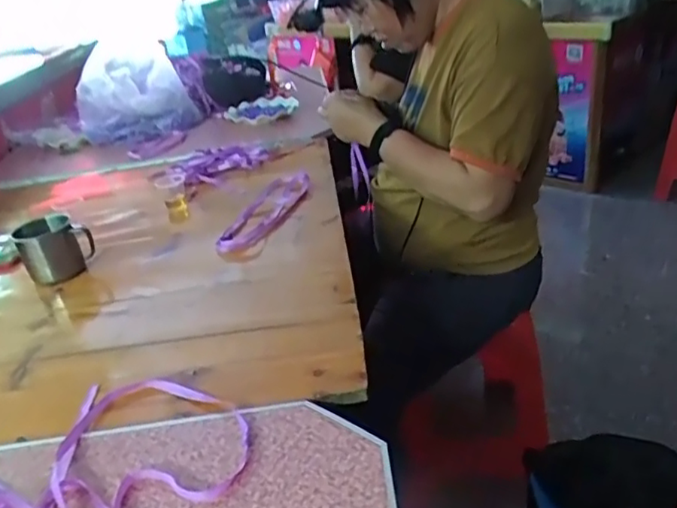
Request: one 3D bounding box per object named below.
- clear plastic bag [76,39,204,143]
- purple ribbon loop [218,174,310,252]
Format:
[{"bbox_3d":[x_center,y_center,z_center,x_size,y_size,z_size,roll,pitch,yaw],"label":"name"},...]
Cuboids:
[{"bbox_3d":[-0.528,-0.425,1.559,0.292,0.227,0.189,-17,29,-17],"label":"clear plastic bag"},{"bbox_3d":[-0.125,-0.080,1.033,0.076,0.017,0.296,1,28,18],"label":"purple ribbon loop"}]

